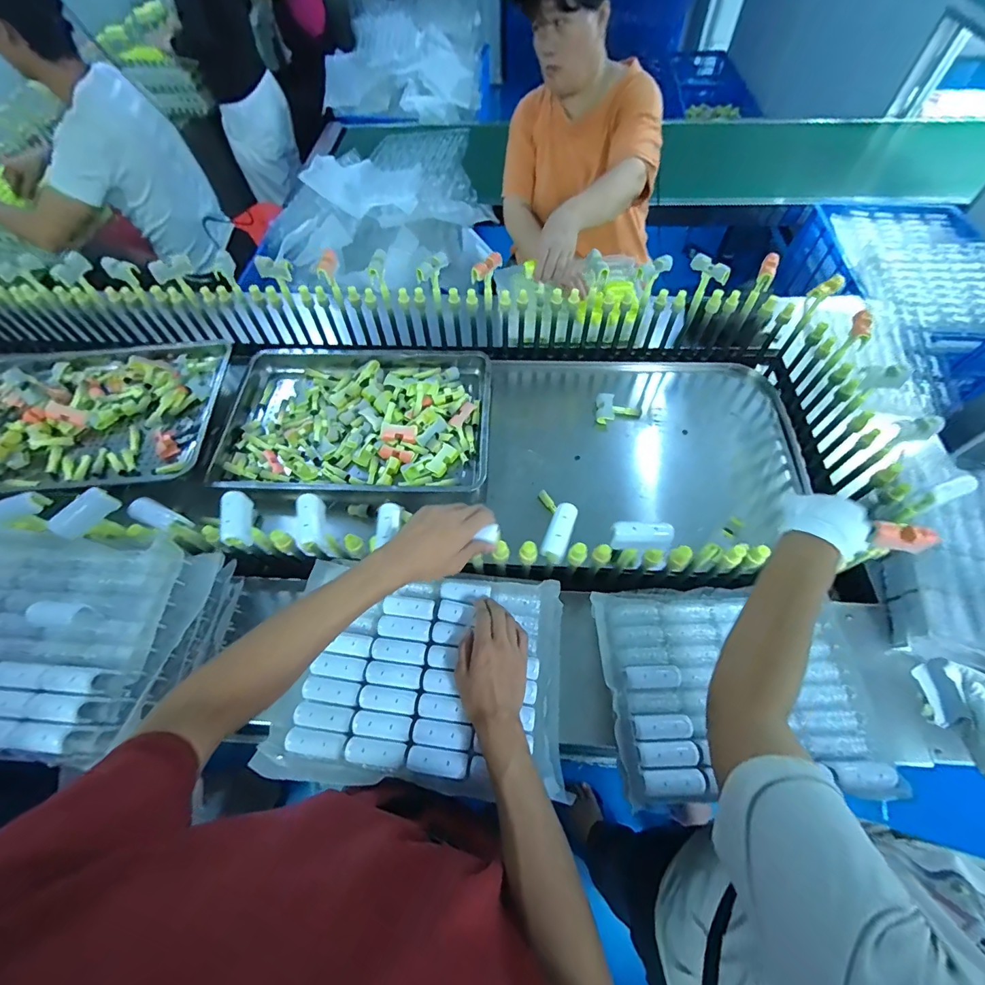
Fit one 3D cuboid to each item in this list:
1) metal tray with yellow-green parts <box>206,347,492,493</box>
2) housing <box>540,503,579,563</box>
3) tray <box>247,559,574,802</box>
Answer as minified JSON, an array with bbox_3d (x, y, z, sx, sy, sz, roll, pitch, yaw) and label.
[{"bbox_3d":[-0.298,-0.179,1.001,0.578,0.049,0.405,1,60,1],"label":"metal tray with yellow-green parts"},{"bbox_3d":[0.092,0.054,0.594,0.031,0.030,0.081,21,62,12],"label":"housing"},{"bbox_3d":[-0.090,0.254,0.615,0.366,0.044,0.276,3,60,2],"label":"tray"}]

